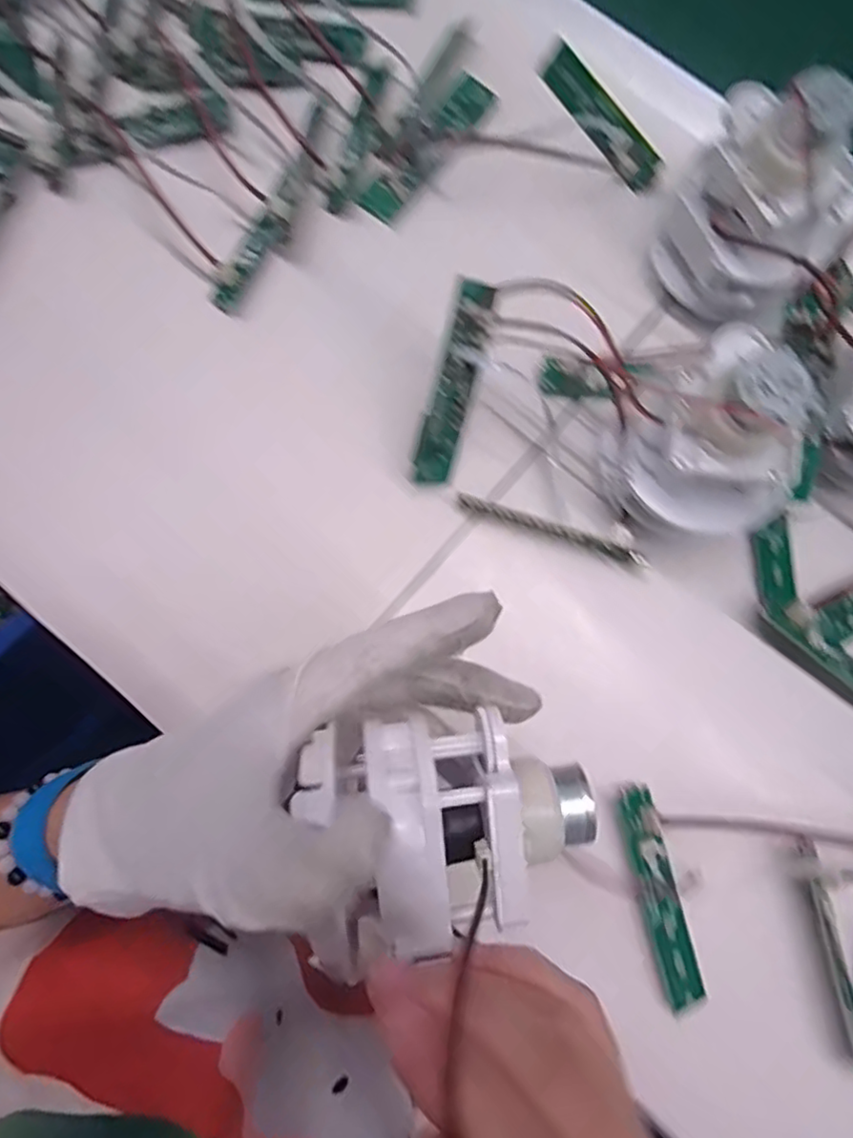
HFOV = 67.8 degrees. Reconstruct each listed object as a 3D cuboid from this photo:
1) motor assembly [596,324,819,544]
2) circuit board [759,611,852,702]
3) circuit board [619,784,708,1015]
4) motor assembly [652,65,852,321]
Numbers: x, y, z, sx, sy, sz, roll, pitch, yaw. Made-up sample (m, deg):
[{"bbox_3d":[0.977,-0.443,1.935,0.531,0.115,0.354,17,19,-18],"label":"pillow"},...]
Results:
[{"bbox_3d":[0.108,-0.045,0.242,0.062,0.085,0.069,-37,82,-6],"label":"motor assembly"},{"bbox_3d":[0.175,0.043,0.264,0.076,0.010,0.015,37,82,7],"label":"circuit board"},{"bbox_3d":[0.093,0.130,0.251,0.017,0.004,0.083,-13,80,-2],"label":"circuit board"},{"bbox_3d":[0.135,-0.146,0.258,0.072,0.080,0.058,34,82,6],"label":"motor assembly"}]

